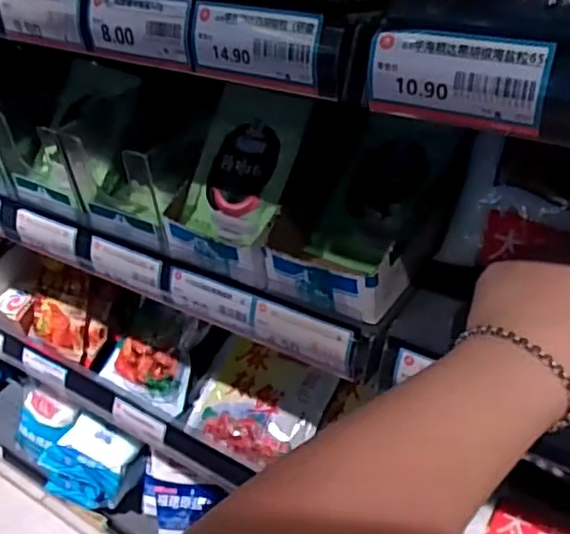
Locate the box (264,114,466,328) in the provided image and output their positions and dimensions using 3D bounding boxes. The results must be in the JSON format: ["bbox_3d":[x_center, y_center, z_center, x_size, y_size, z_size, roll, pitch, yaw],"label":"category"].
[{"bbox_3d":[0.055,-0.039,0.456,0.093,0.070,0.144,18,45,24],"label":"box"}]

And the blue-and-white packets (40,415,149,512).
[{"bbox_3d":[-0.262,0.266,0.876,0.129,0.072,0.085,14,43,20],"label":"blue-and-white packets"}]

